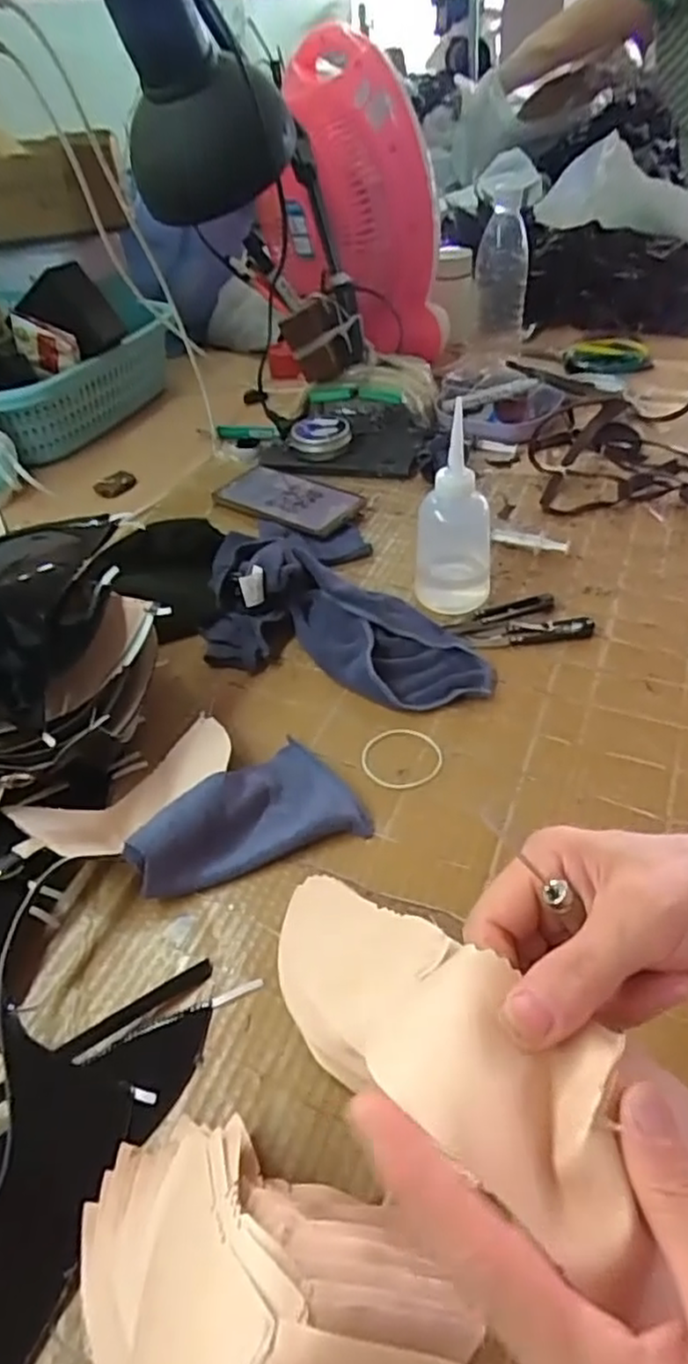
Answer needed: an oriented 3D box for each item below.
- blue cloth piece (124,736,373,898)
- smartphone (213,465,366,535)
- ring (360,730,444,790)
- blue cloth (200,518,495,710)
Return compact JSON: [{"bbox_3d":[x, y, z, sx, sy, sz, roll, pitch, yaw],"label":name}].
[{"bbox_3d":[-0.065,0.088,0.446,0.139,0.033,0.086,-19,43,-30],"label":"blue cloth piece"},{"bbox_3d":[-0.065,-0.195,0.744,0.170,0.014,0.082,24,52,29],"label":"smartphone"},{"bbox_3d":[0.041,0.053,0.496,0.057,0.004,0.055,-4,44,4],"label":"ring"},{"bbox_3d":[-0.025,-0.067,0.580,0.179,0.056,0.268,-22,46,-15],"label":"blue cloth"}]

